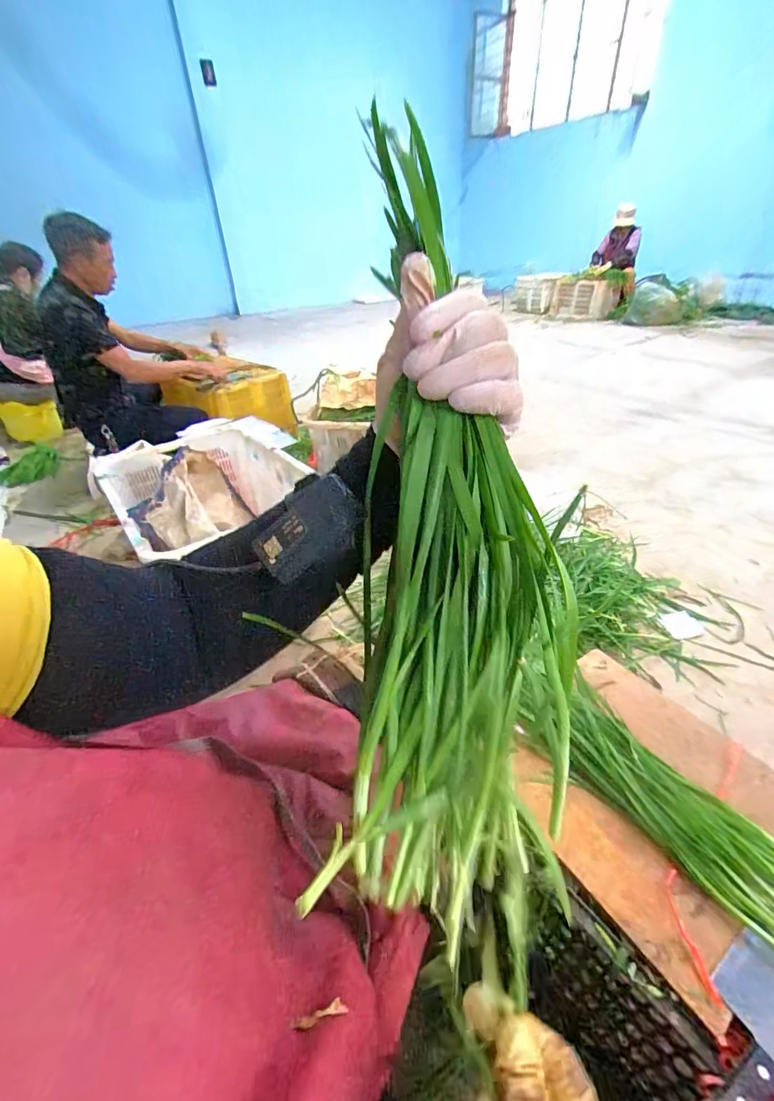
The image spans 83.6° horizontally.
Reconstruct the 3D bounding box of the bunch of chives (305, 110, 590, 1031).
[{"bbox_3d":[0.040,-0.037,0.267,0.126,0.080,0.473,-2,80,6],"label":"bunch of chives"}]

